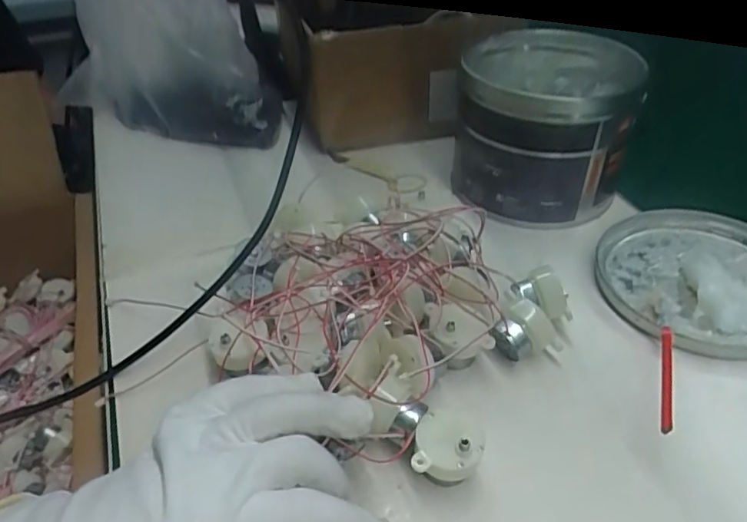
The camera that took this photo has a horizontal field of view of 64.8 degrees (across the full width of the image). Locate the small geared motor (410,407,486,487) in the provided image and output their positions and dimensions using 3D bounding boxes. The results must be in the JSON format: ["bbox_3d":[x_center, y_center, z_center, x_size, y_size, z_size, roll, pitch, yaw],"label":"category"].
[{"bbox_3d":[0.036,0.089,0.279,0.031,0.030,0.031,6,40,9],"label":"small geared motor"}]

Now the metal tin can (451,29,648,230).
[{"bbox_3d":[0.133,-0.110,0.466,0.131,0.101,0.149,6,40,9],"label":"metal tin can"}]

